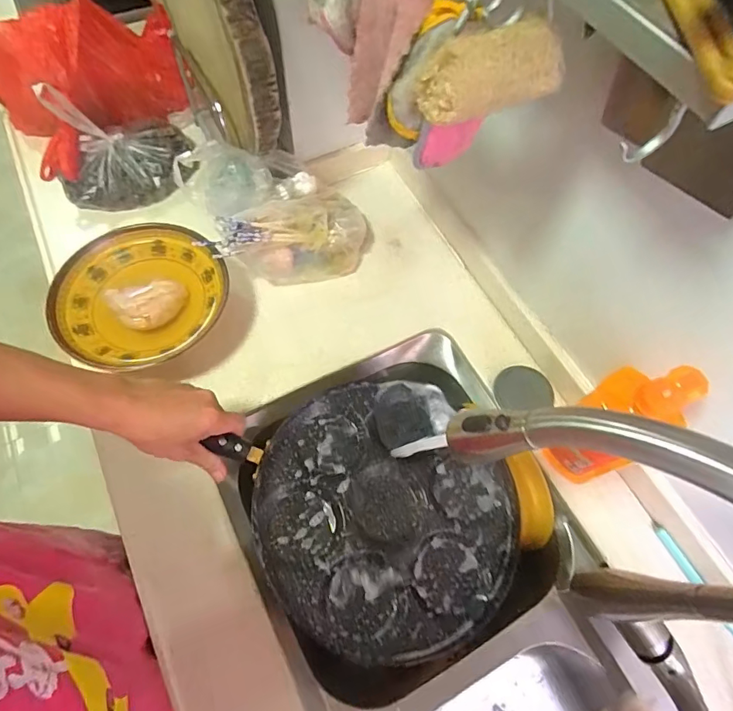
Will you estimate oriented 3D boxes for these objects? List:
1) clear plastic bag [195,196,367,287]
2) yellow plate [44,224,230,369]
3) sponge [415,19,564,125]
[{"bbox_3d":[-0.111,-0.180,0.707,0.231,0.116,0.099,-16,66,-10],"label":"clear plastic bag"},{"bbox_3d":[-0.317,-0.082,0.644,0.219,0.033,0.226,1,64,-2],"label":"yellow plate"},{"bbox_3d":[0.095,-0.206,0.333,0.101,0.049,0.038,-20,67,-12],"label":"sponge"}]

